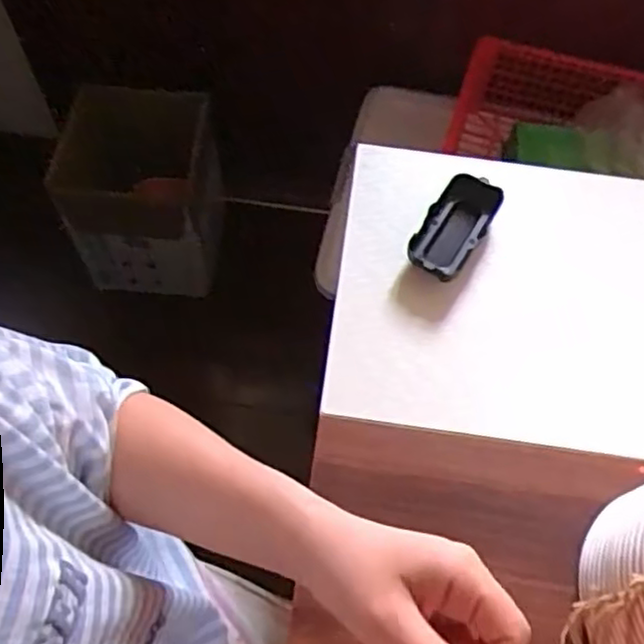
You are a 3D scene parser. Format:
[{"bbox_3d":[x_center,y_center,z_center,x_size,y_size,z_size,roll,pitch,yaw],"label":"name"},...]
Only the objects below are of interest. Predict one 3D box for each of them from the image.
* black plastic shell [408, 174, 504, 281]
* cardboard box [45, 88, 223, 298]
[{"bbox_3d":[0.118,-0.084,0.616,0.050,0.026,0.109,32,65,15],"label":"black plastic shell"},{"bbox_3d":[-0.343,-0.242,1.287,0.271,0.299,0.270,2,61,0],"label":"cardboard box"}]

